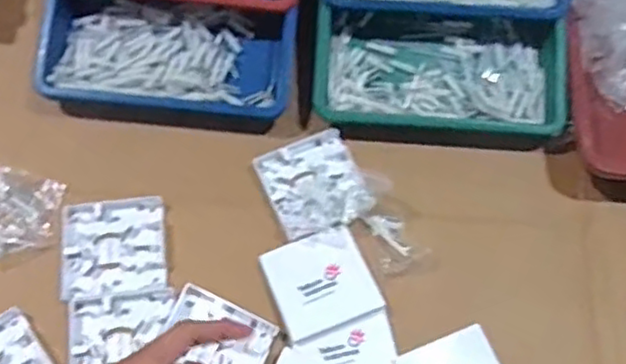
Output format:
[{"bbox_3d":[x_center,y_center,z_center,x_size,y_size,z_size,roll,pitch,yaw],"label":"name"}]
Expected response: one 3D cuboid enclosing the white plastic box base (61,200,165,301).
[{"bbox_3d":[-0.174,0.056,0.584,0.087,0.015,0.086,-6,68,-6],"label":"white plastic box base"}]

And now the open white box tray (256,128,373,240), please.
[{"bbox_3d":[0.002,0.001,0.609,0.084,0.016,0.095,-23,66,-10],"label":"open white box tray"}]

